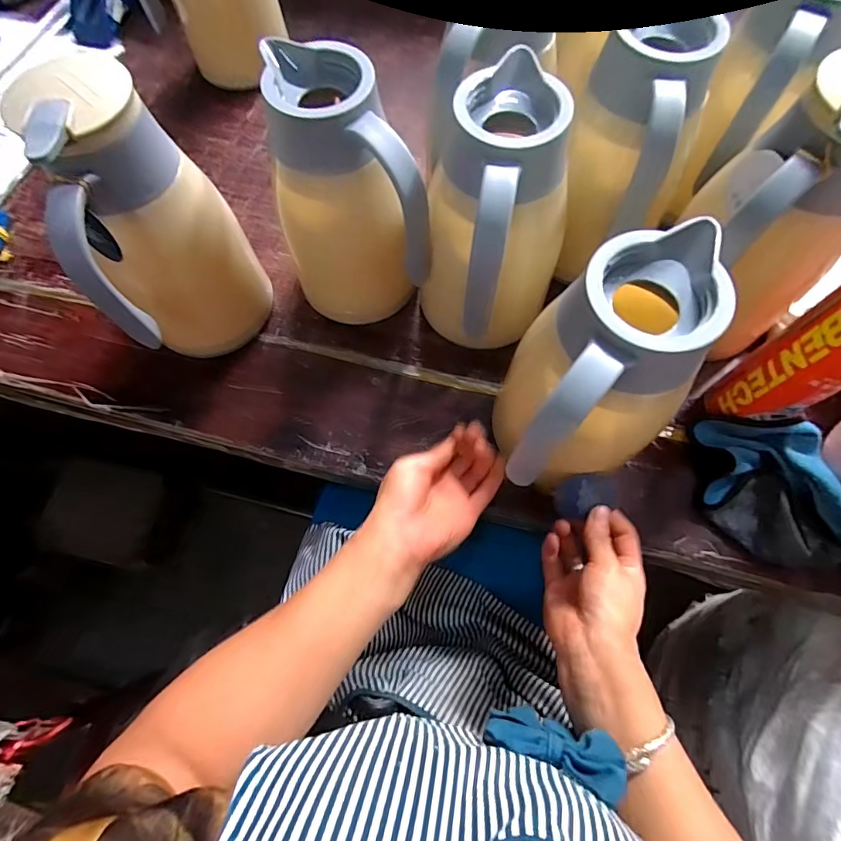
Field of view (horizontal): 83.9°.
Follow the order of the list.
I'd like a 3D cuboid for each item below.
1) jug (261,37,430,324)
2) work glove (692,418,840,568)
[{"bbox_3d":[-0.077,-0.192,0.453,0.113,0.227,0.165,-24,71,-7],"label":"jug"},{"bbox_3d":[0.331,0.061,0.436,0.110,0.046,0.136,1,70,3],"label":"work glove"}]

